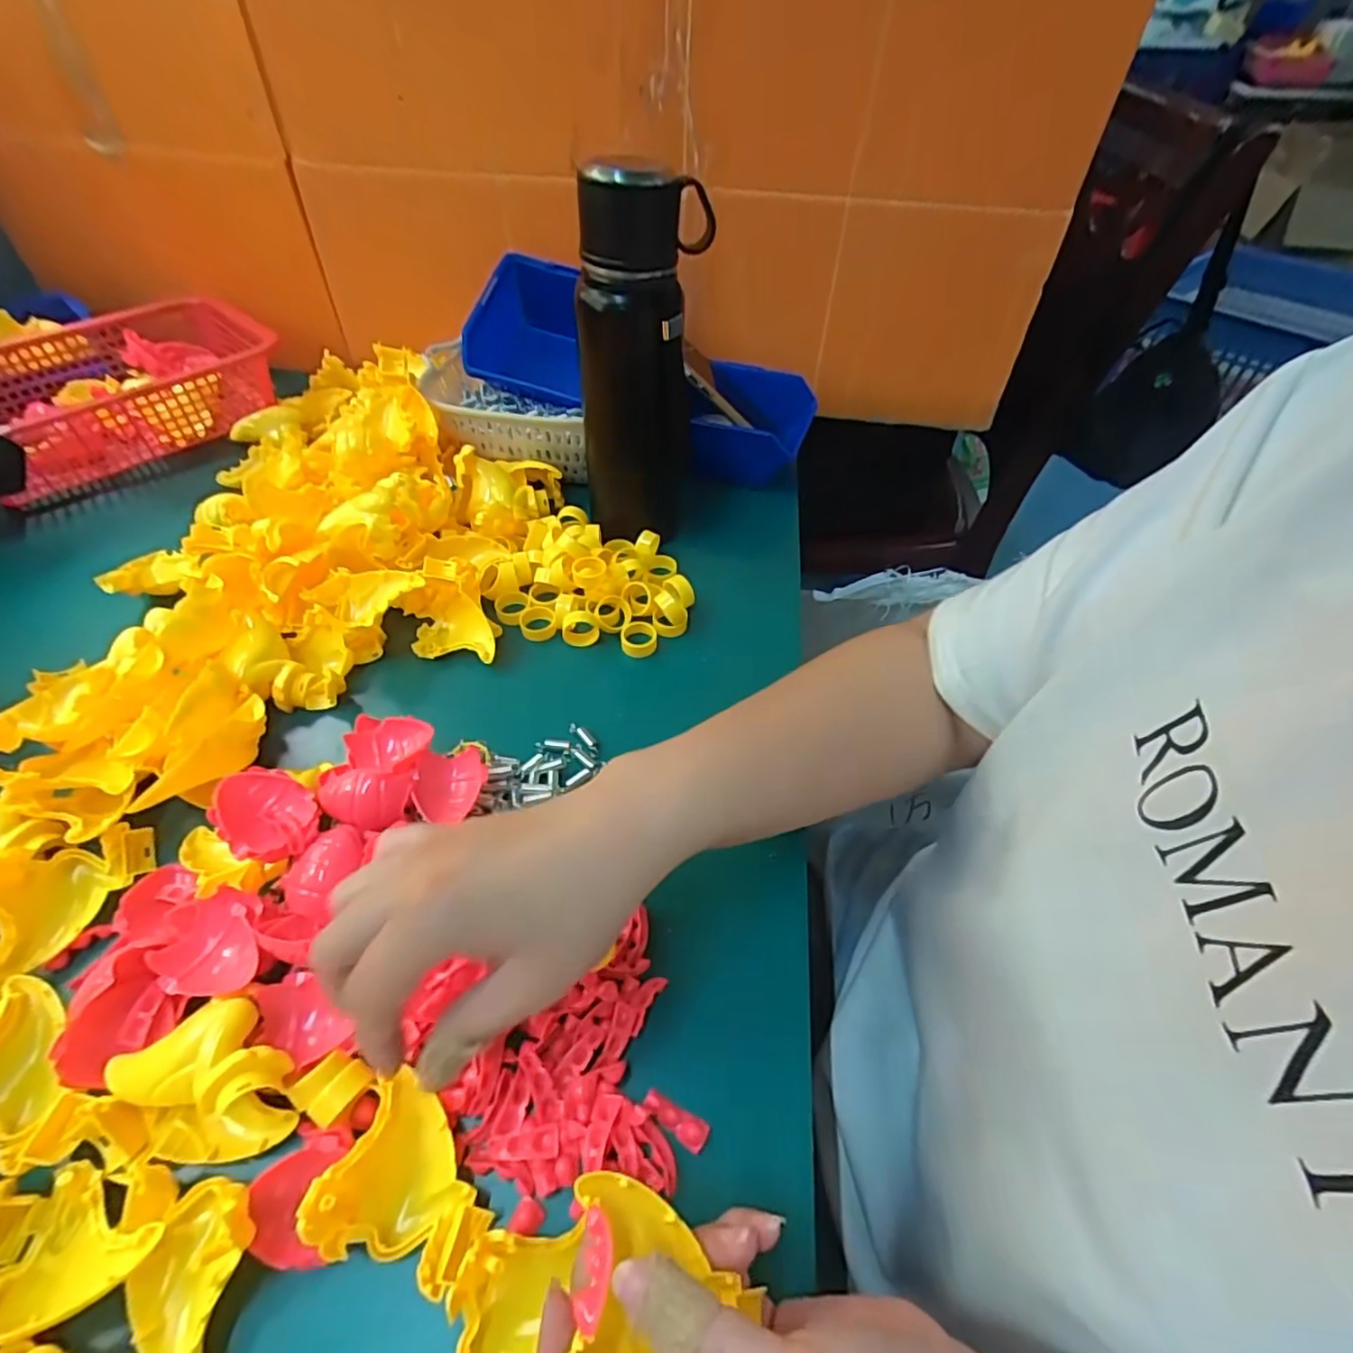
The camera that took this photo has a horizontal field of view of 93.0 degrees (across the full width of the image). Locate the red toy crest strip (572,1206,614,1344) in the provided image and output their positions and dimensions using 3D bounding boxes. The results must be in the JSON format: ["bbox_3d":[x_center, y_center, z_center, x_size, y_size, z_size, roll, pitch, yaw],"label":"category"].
[{"bbox_3d":[-0.026,0.187,0.203,0.010,0.004,0.029,3,45,2],"label":"red toy crest strip"}]

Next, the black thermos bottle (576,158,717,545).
[{"bbox_3d":[-0.020,-0.211,0.444,0.086,0.220,0.077,-3,49,-3],"label":"black thermos bottle"}]

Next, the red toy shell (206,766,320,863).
[{"bbox_3d":[-0.203,0.068,0.319,0.049,0.011,0.039,44,43,7],"label":"red toy shell"}]

